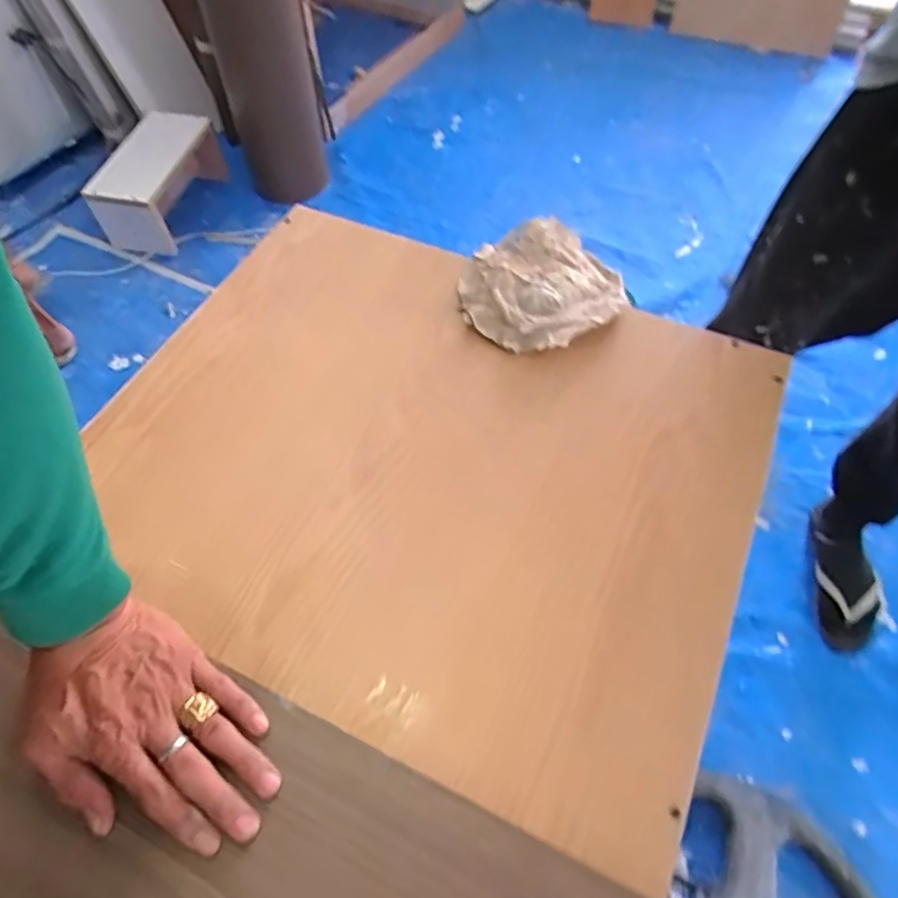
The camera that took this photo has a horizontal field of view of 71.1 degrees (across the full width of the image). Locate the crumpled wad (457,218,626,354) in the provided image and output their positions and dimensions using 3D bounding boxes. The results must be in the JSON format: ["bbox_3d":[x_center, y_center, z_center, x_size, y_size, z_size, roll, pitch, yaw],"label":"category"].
[{"bbox_3d":[0.100,-0.175,0.678,0.163,0.027,0.174,0,56,0],"label":"crumpled wad"}]

